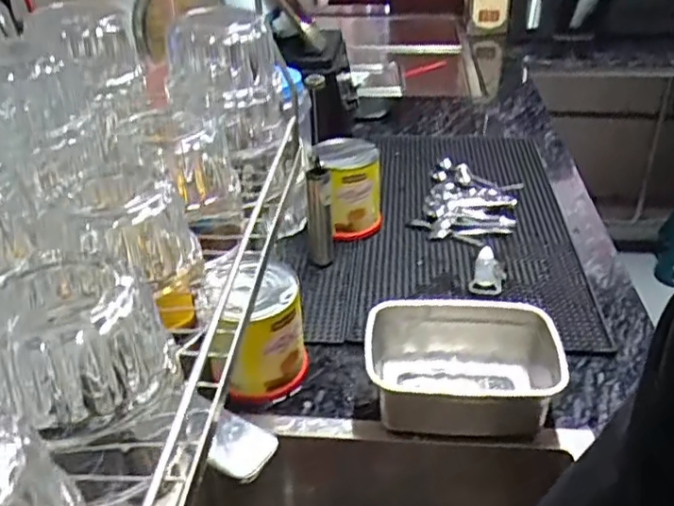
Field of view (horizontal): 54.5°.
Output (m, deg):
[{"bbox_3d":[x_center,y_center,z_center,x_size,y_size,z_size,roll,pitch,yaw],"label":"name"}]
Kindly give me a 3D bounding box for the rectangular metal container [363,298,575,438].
[{"bbox_3d":[0.125,0.119,0.656,0.185,0.082,0.133,-1,32,2],"label":"rectangular metal container"}]

